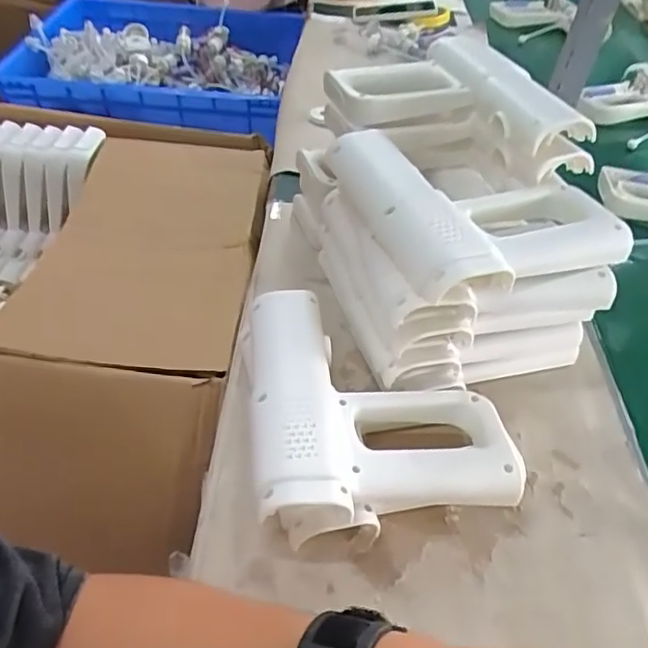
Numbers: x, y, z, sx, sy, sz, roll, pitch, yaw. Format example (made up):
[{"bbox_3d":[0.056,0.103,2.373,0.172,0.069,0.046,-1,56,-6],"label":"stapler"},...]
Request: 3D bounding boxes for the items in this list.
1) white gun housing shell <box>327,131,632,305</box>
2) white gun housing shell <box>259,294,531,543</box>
[{"bbox_3d":[0.120,-0.110,0.499,0.181,0.042,0.219,-14,48,-18],"label":"white gun housing shell"},{"bbox_3d":[0.034,0.060,0.468,0.180,0.061,0.199,-3,46,-8],"label":"white gun housing shell"}]

